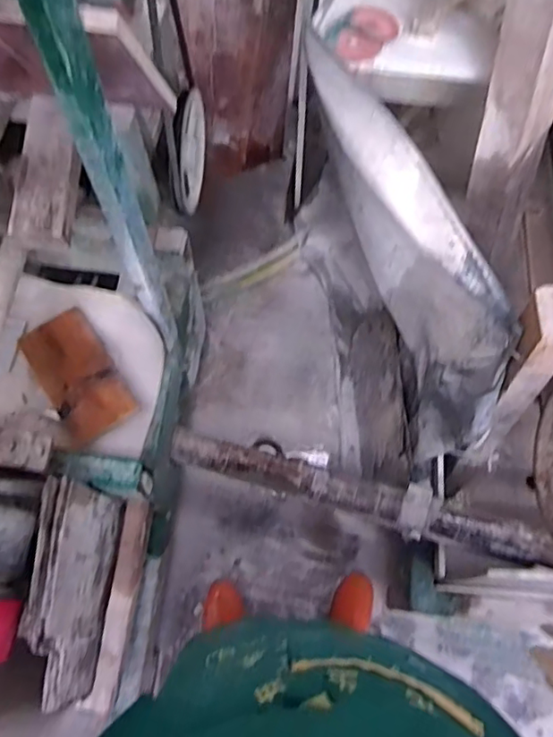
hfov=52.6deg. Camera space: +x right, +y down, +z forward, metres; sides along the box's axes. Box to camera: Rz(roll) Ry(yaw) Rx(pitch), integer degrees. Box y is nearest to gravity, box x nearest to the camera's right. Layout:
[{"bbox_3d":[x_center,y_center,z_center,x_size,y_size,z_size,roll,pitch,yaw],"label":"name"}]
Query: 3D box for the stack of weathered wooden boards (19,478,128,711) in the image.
[{"bbox_3d":[-0.293,0.325,0.814,0.047,0.250,0.291,2,69,-1],"label":"stack of weathered wooden boards"}]

